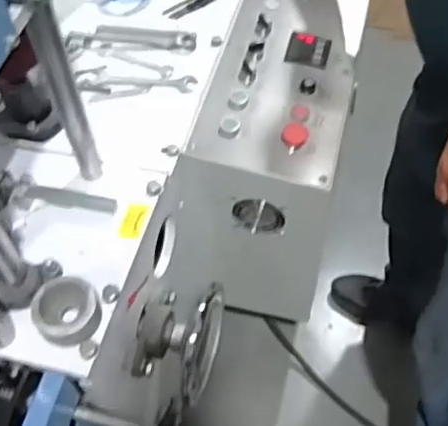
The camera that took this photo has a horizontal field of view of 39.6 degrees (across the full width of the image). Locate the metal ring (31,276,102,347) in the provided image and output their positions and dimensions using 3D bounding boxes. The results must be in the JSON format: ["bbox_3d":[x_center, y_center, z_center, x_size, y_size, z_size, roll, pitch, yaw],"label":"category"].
[{"bbox_3d":[-0.188,0.120,0.752,0.077,0.047,0.073,-1,56,2],"label":"metal ring"}]

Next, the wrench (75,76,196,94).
[{"bbox_3d":[-0.142,-0.214,1.017,0.192,0.004,0.035,4,56,6],"label":"wrench"}]

